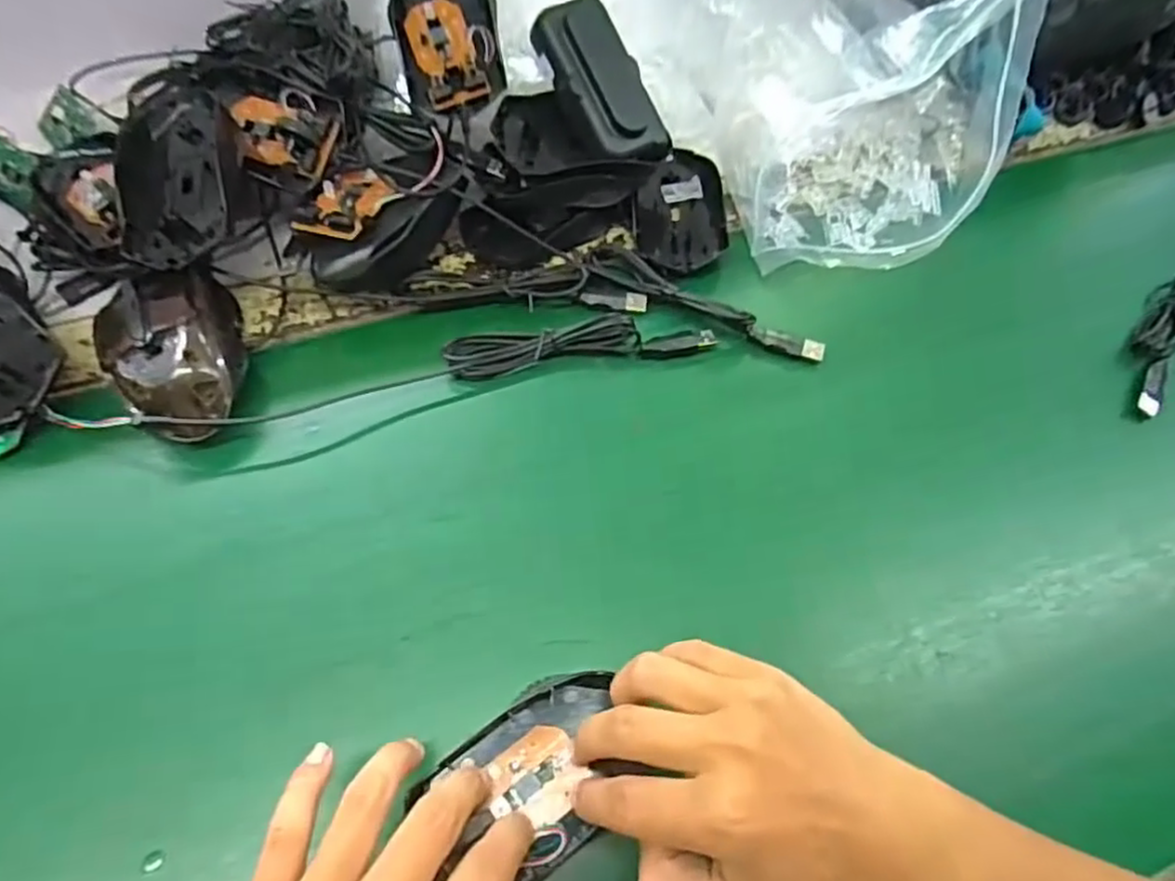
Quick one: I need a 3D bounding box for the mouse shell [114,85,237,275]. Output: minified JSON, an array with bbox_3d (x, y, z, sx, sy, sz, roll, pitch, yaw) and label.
[{"bbox_3d":[-0.230,-0.150,0.398,0.061,0.028,0.108,-16,75,6],"label":"mouse shell"}]

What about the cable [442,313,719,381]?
[{"bbox_3d":[-0.003,-0.060,0.409,0.157,0.017,0.026,-7,62,-5],"label":"cable"}]

